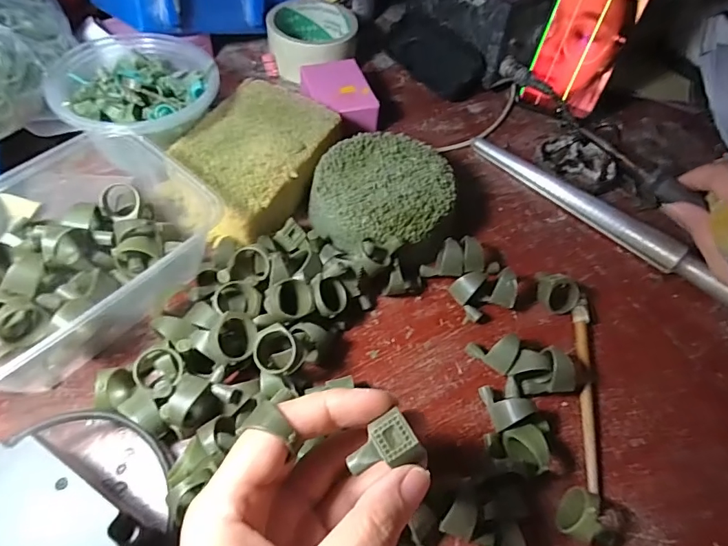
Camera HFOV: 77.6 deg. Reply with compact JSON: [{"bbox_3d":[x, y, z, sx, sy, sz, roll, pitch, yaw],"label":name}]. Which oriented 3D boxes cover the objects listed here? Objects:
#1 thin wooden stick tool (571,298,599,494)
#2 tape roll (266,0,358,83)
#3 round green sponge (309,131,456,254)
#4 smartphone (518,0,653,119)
[{"bbox_3d":[0.140,0.072,0.284,0.009,0.011,0.122,10,56,2],"label":"thin wooden stick tool"},{"bbox_3d":[-0.052,-0.232,0.454,0.084,0.042,0.081,2,56,-4],"label":"tape roll"},{"bbox_3d":[0.013,-0.054,0.337,0.097,0.044,0.096,2,56,-4],"label":"round green sponge"},{"bbox_3d":[0.199,-0.218,0.393,0.071,0.152,0.007,23,38,13],"label":"smartphone"}]

